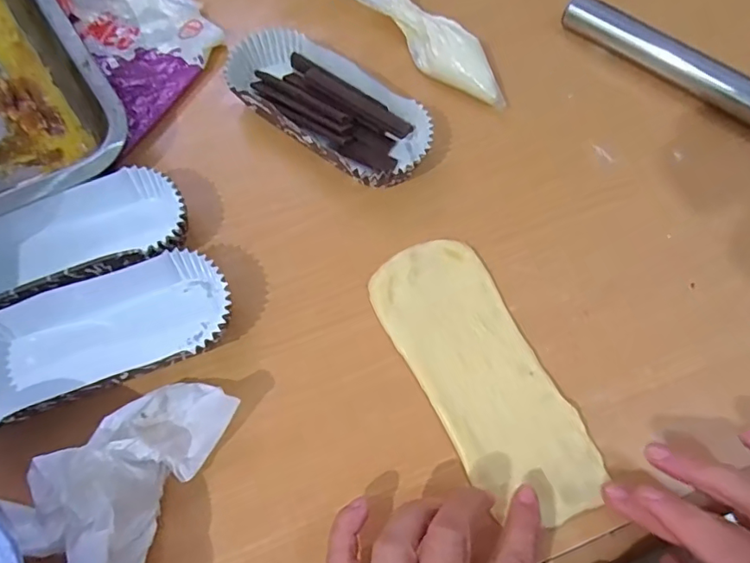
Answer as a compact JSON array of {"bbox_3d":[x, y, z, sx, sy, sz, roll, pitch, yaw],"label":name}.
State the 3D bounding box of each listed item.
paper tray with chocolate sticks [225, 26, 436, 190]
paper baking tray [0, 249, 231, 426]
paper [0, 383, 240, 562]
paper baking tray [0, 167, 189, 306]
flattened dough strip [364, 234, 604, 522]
[{"bbox_3d":[-0.035,-0.118,0.357,0.146,0.026,0.065,37,73,14],"label":"paper tray with chocolate sticks"},{"bbox_3d":[-0.156,0.028,0.298,0.147,0.029,0.066,-22,70,-8],"label":"paper baking tray"},{"bbox_3d":[-0.123,0.091,0.265,0.063,0.043,0.100,28,71,11],"label":"paper"},{"bbox_3d":[-0.188,-0.023,0.317,0.147,0.030,0.068,-21,69,-8],"label":"paper baking tray"},{"bbox_3d":[0.061,0.051,0.298,0.068,0.004,0.165,-29,71,-11],"label":"flattened dough strip"}]

